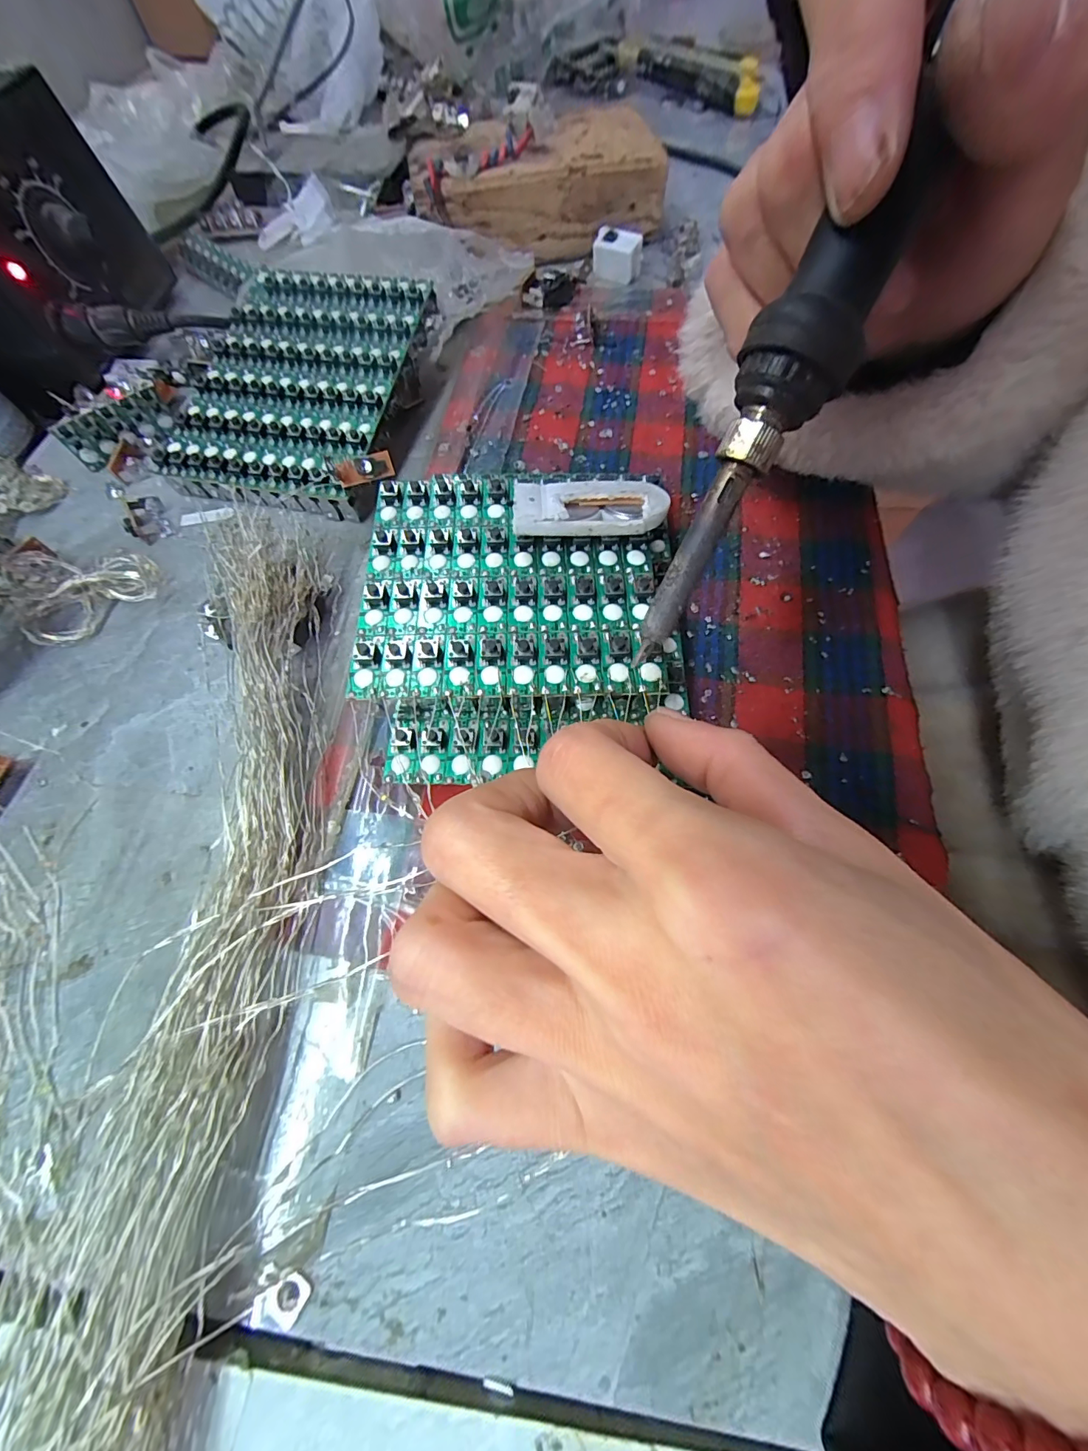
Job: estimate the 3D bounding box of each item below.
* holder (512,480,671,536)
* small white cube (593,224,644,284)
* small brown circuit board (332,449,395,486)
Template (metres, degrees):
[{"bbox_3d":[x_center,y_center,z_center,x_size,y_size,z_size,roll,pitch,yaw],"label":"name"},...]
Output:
[{"bbox_3d":[0.015,-0.073,0.153,0.050,0.006,0.025,-3,67,0],"label":"holder"},{"bbox_3d":[0.043,-0.277,0.275,0.027,0.017,0.015,16,68,8],"label":"small white cube"},{"bbox_3d":[-0.073,-0.104,0.190,0.022,0.009,0.004,-18,24,-9],"label":"small brown circuit board"}]

